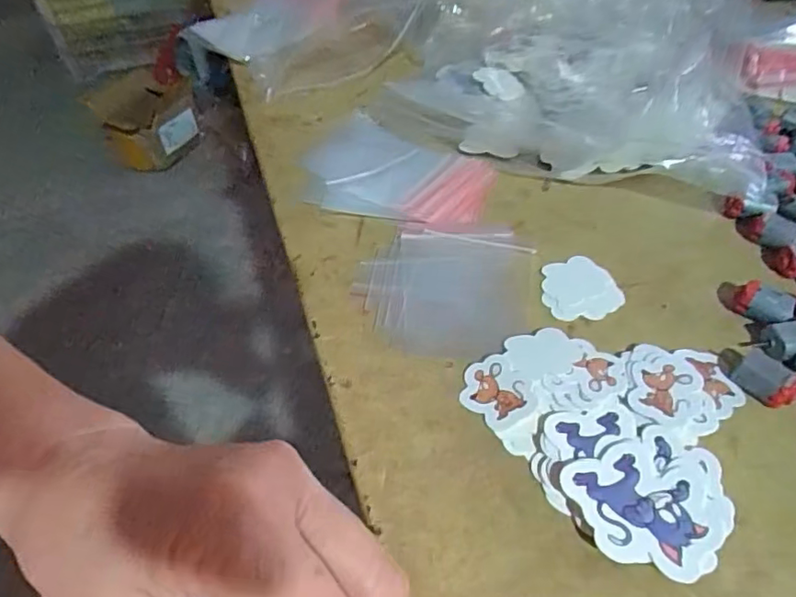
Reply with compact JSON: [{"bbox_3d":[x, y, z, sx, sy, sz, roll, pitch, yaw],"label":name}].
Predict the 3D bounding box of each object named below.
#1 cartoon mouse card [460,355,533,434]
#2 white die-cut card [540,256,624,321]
[{"bbox_3d":[0.050,0.048,0.293,0.032,0.004,0.039,-32,51,-5],"label":"cartoon mouse card"},{"bbox_3d":[0.107,-0.006,0.343,0.044,0.004,0.044,-17,53,-9],"label":"white die-cut card"}]

